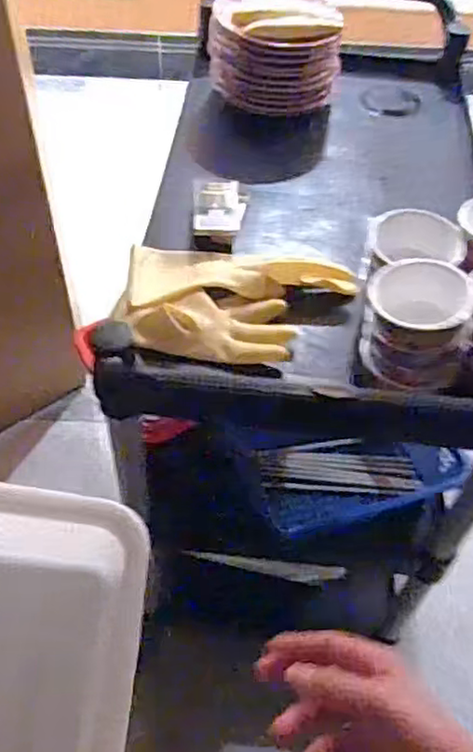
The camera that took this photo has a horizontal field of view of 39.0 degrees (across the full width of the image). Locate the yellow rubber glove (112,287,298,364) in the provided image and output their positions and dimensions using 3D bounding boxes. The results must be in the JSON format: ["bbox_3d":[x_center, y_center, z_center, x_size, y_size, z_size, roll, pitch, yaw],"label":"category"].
[{"bbox_3d":[-0.038,-0.063,0.791,0.206,0.051,0.097,-1,53,-4],"label":"yellow rubber glove"}]

